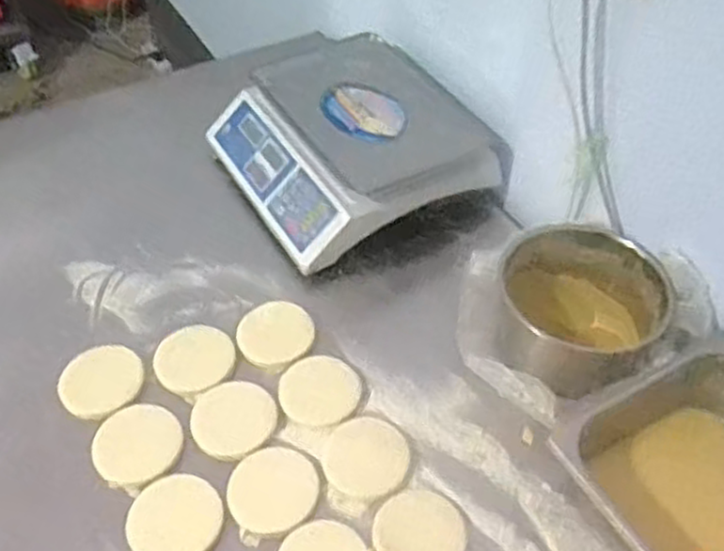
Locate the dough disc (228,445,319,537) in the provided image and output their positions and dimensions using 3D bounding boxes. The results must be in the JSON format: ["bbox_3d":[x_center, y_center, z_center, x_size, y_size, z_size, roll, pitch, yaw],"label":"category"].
[{"bbox_3d":[-0.096,0.229,0.800,0.091,0.004,0.097,1,46,-1],"label":"dough disc"}]

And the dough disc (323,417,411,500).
[{"bbox_3d":[0.005,0.202,0.830,0.090,0.008,0.093,1,46,-1],"label":"dough disc"}]

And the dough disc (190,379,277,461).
[{"bbox_3d":[-0.148,0.164,0.859,0.093,0.005,0.100,1,46,-1],"label":"dough disc"}]

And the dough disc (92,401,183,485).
[{"bbox_3d":[-0.252,0.188,0.834,0.094,0.008,0.094,36,55,28],"label":"dough disc"}]

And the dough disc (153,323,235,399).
[{"bbox_3d":[-0.206,0.101,0.914,0.093,0.004,0.100,1,46,-1],"label":"dough disc"}]

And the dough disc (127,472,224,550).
[{"bbox_3d":[-0.197,0.254,0.776,0.095,0.006,0.099,1,46,-1],"label":"dough disc"}]

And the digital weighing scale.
[{"bbox_3d":[-0.029,-0.210,1.129,0.334,0.118,0.384,-24,53,-22],"label":"digital weighing scale"}]

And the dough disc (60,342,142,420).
[{"bbox_3d":[-0.310,0.125,0.887,0.094,0.008,0.094,1,46,-1],"label":"dough disc"}]

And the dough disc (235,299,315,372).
[{"bbox_3d":[-0.112,0.071,0.940,0.092,0.013,0.101,1,46,-1],"label":"dough disc"}]

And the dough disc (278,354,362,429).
[{"bbox_3d":[-0.052,0.134,0.880,0.093,0.008,0.089,1,46,-1],"label":"dough disc"}]

